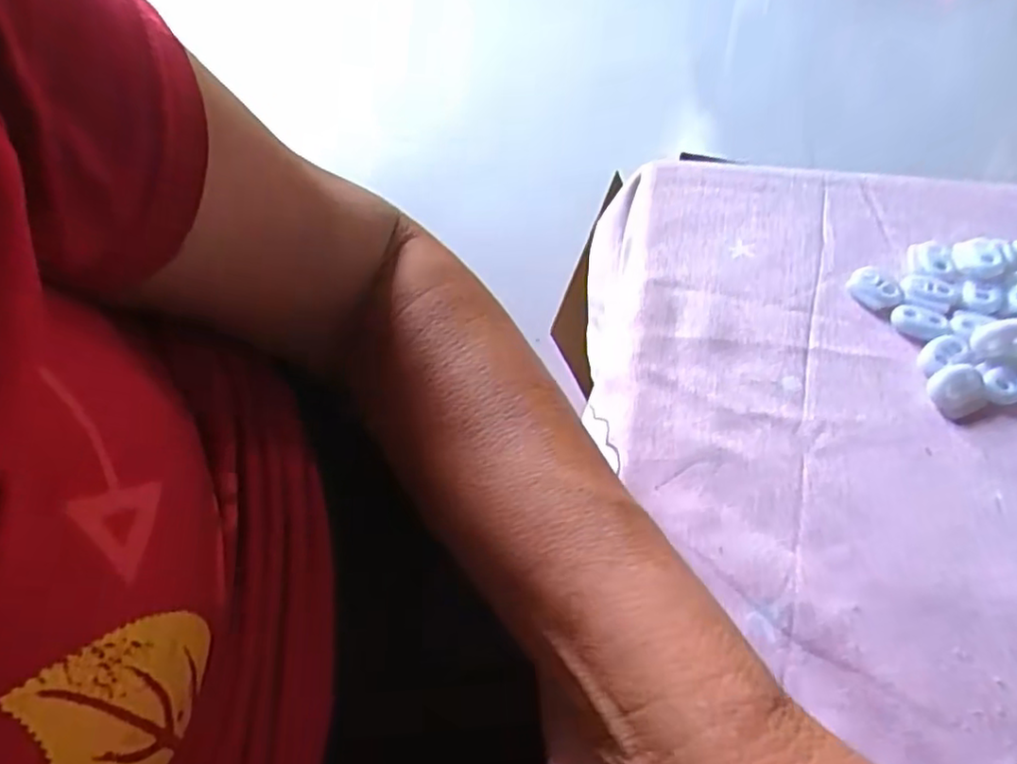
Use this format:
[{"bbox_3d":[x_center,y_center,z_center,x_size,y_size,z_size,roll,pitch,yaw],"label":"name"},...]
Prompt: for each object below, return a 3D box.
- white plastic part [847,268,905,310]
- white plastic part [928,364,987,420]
[{"bbox_3d":[0.163,-0.041,0.297,0.023,0.006,0.019,32,63,23],"label":"white plastic part"},{"bbox_3d":[0.177,0.003,0.264,0.020,0.009,0.019,-2,55,3],"label":"white plastic part"}]

